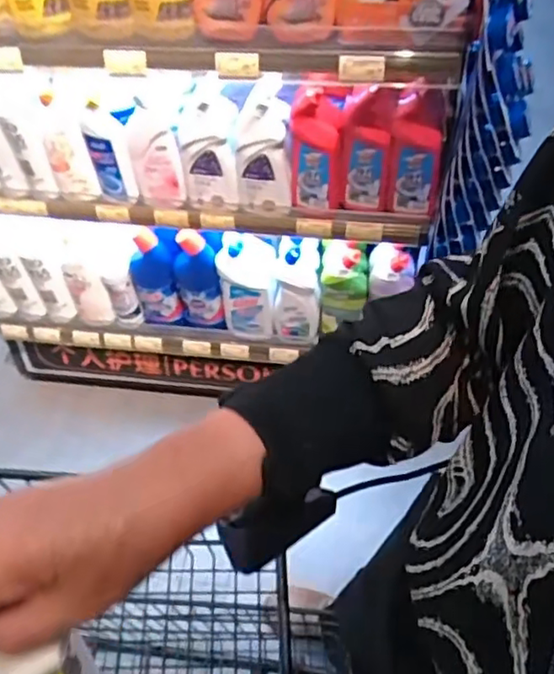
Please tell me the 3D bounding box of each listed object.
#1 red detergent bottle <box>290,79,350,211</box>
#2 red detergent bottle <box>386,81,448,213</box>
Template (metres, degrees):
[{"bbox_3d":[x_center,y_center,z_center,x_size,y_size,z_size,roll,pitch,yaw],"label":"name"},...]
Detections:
[{"bbox_3d":[0.068,-0.321,1.065,0.091,0.209,0.066,-1,53,3],"label":"red detergent bottle"},{"bbox_3d":[0.235,-0.320,1.053,0.088,0.216,0.091,5,53,7],"label":"red detergent bottle"}]

